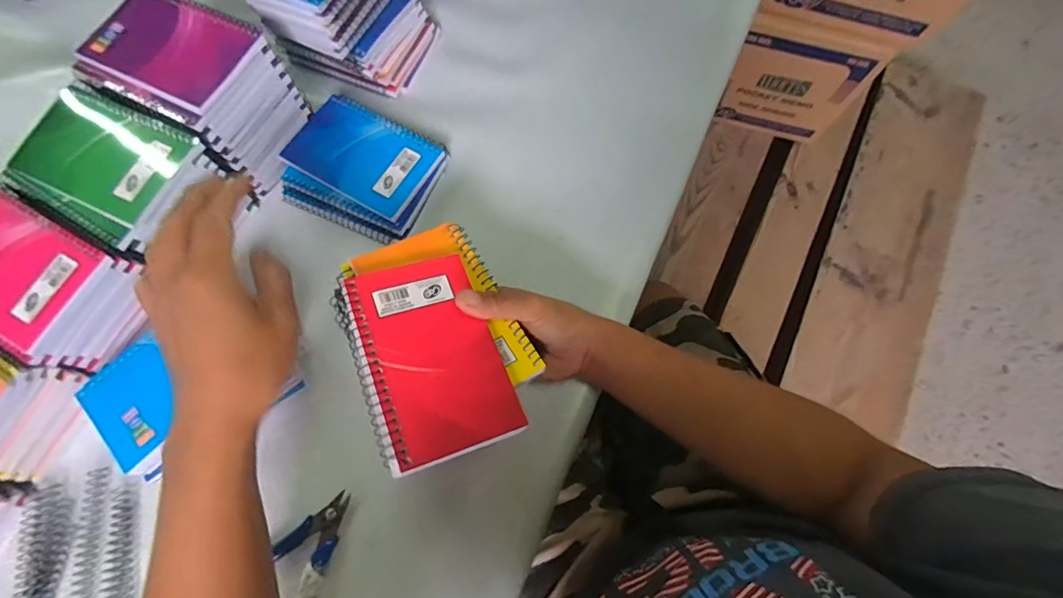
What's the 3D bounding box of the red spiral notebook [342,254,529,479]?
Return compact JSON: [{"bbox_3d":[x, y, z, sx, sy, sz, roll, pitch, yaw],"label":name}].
[{"bbox_3d":[-0.064,0.034,0.297,0.084,0.005,0.131,-15,66,-24],"label":"red spiral notebook"}]

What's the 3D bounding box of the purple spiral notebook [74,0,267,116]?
[{"bbox_3d":[-0.288,-0.203,0.374,0.128,0.009,0.084,25,76,8],"label":"purple spiral notebook"}]

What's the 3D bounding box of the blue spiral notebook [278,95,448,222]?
[{"bbox_3d":[-0.155,-0.133,0.430,0.131,0.009,0.082,29,77,12],"label":"blue spiral notebook"}]

